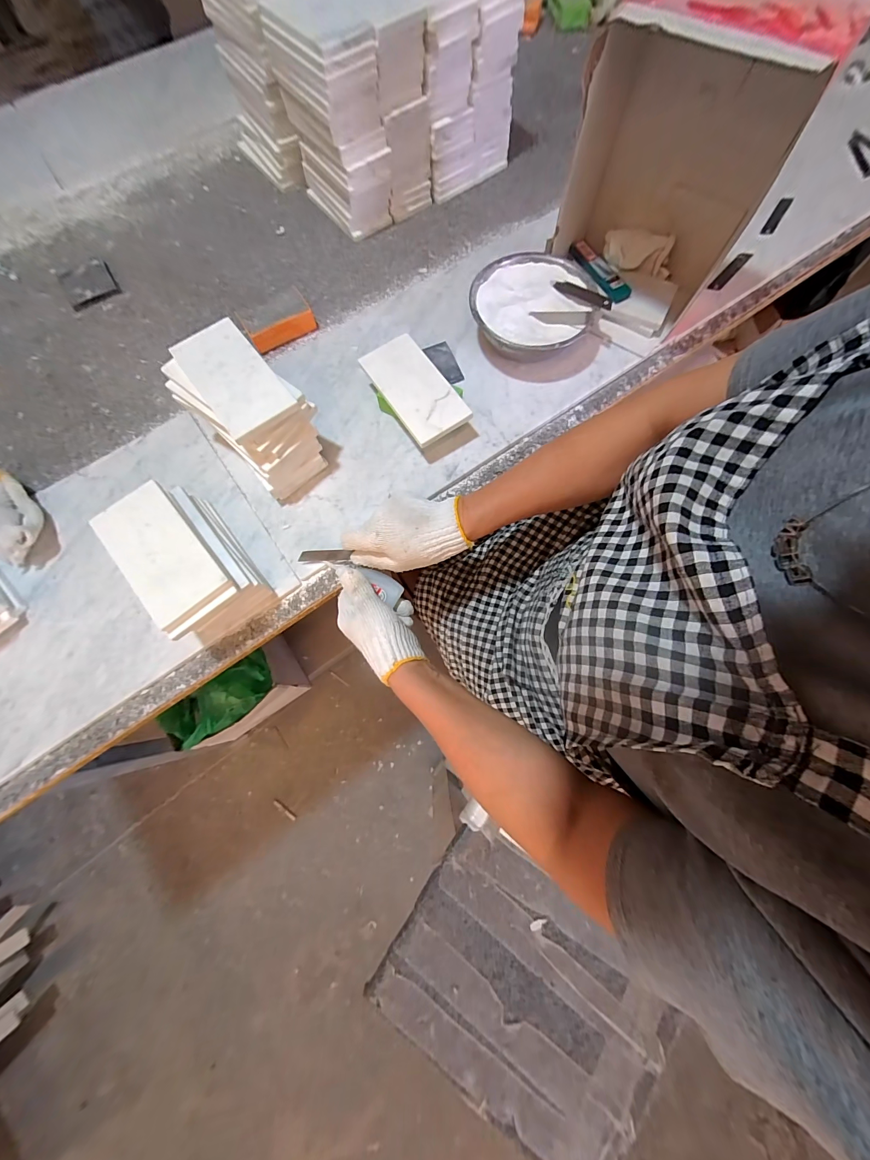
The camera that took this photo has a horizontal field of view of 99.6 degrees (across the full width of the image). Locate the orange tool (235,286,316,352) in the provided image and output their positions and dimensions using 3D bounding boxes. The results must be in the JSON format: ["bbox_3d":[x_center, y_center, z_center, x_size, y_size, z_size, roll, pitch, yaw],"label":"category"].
[{"bbox_3d":[-0.220,-0.366,0.523,0.093,0.034,0.045,-33,75,-8],"label":"orange tool"}]

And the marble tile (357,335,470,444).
[{"bbox_3d":[-0.025,-0.239,0.455,0.077,0.012,0.149,-33,76,-7],"label":"marble tile"}]

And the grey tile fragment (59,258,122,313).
[{"bbox_3d":[-0.550,-0.471,0.583,0.077,0.007,0.095,-32,74,-8],"label":"grey tile fragment"}]

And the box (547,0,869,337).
[{"bbox_3d":[0.268,-0.454,0.423,0.211,0.248,0.132,27,75,10],"label":"box"}]

